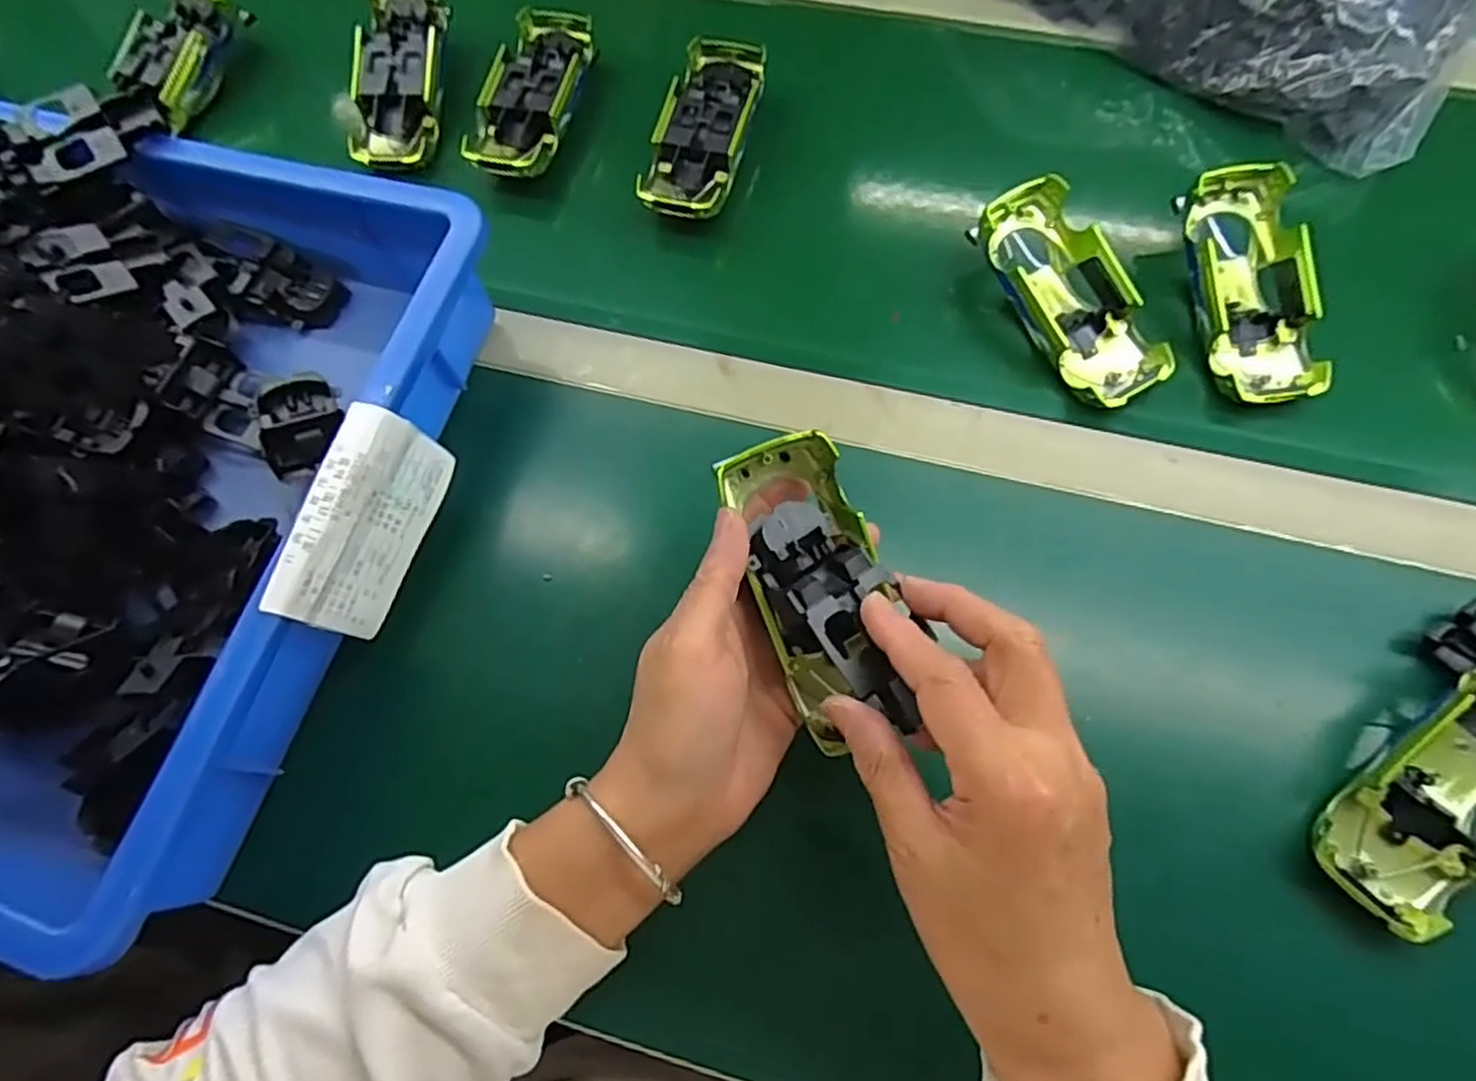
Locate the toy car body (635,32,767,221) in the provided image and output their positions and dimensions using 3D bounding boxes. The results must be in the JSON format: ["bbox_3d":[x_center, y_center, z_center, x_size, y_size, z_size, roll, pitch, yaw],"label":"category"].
[{"bbox_3d":[-0.021,-0.261,0.475,0.055,0.034,0.137,15,71,8],"label":"toy car body"}]

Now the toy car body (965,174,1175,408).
[{"bbox_3d":[0.187,-0.139,0.417,0.054,0.031,0.133,-28,84,-8],"label":"toy car body"}]

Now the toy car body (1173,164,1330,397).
[{"bbox_3d":[0.286,-0.142,0.412,0.056,0.030,0.135,-5,82,1],"label":"toy car body"}]

